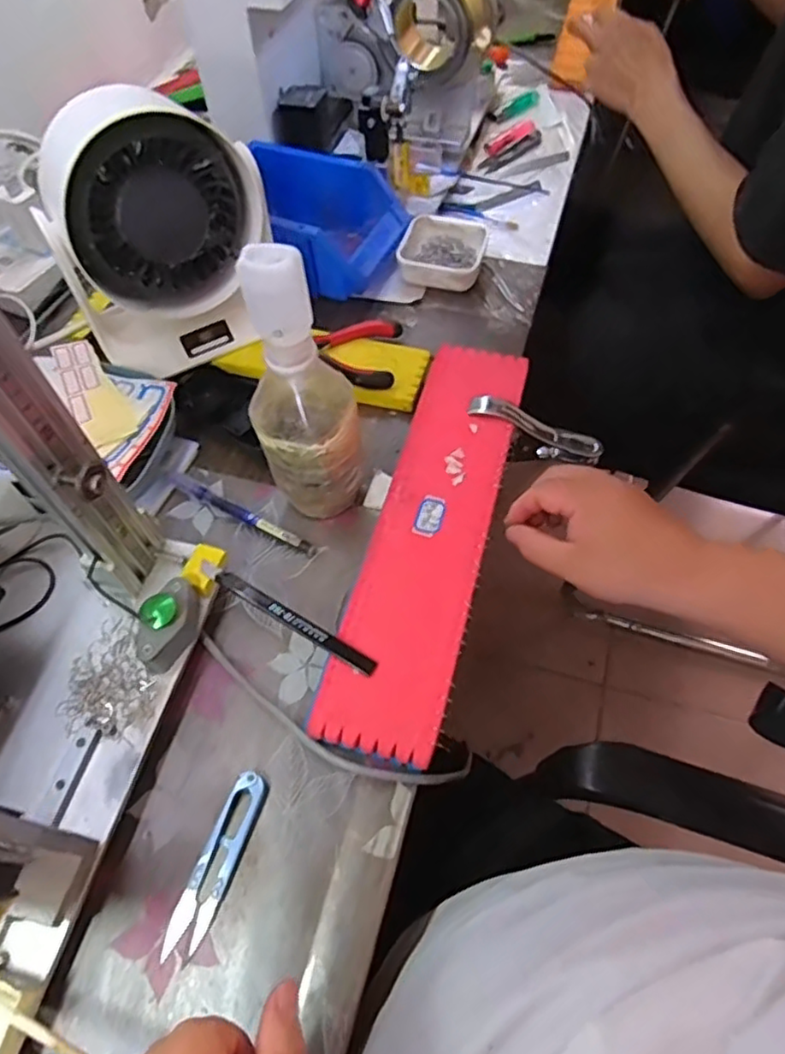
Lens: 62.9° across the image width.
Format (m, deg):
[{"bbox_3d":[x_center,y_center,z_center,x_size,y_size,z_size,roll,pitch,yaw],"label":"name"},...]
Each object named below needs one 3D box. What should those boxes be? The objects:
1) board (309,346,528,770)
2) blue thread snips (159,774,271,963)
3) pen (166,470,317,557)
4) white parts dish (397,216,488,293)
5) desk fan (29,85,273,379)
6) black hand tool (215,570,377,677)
[{"bbox_3d":[0.030,-0.008,0.473,0.078,0.006,0.340,11,60,14],"label":"board"},{"bbox_3d":[-0.103,0.196,0.378,0.024,0.010,0.100,16,60,11],"label":"blue thread snips"},{"bbox_3d":[-0.120,-0.013,0.500,0.142,0.015,0.014,28,63,18],"label":"pen"},{"bbox_3d":[0.049,-0.271,0.637,0.077,0.029,0.079,12,59,9],"label":"white parts dish"},{"bbox_3d":[-0.184,-0.234,0.518,0.160,0.177,0.102,-28,61,-15],"label":"desk fan"},{"bbox_3d":[-0.066,0.062,0.426,0.125,0.010,0.013,28,63,18],"label":"black hand tool"}]

